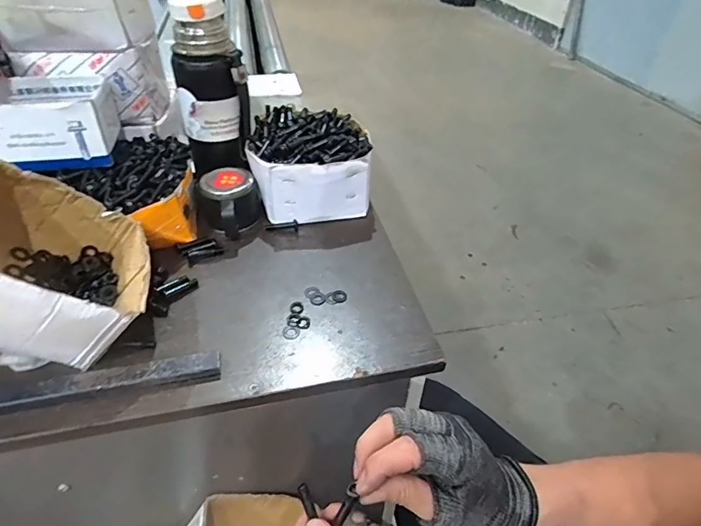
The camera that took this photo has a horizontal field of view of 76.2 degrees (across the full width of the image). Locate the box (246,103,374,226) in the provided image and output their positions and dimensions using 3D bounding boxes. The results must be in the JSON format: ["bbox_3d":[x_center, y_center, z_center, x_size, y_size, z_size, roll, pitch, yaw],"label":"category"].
[{"bbox_3d":[-0.052,-0.127,0.574,0.148,0.090,0.145,-6,41,-10],"label":"box"}]

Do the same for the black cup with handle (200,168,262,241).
[{"bbox_3d":[-0.138,-0.068,0.521,0.066,0.055,0.070,-10,42,-14],"label":"black cup with handle"}]

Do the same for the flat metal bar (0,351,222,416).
[{"bbox_3d":[-0.327,0.116,0.338,0.441,0.009,0.024,-8,53,-11],"label":"flat metal bar"}]

